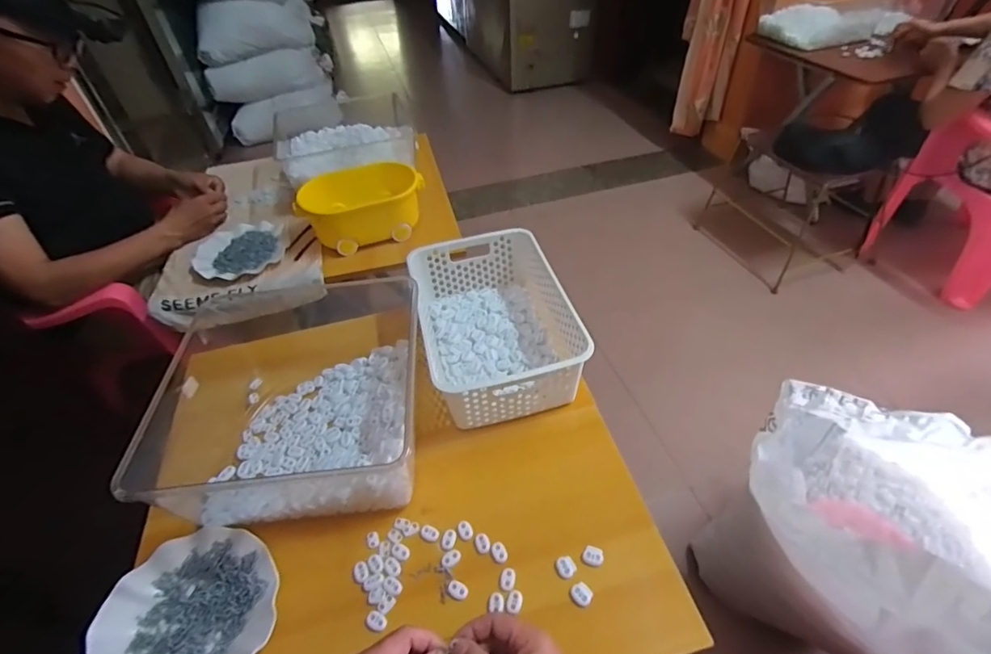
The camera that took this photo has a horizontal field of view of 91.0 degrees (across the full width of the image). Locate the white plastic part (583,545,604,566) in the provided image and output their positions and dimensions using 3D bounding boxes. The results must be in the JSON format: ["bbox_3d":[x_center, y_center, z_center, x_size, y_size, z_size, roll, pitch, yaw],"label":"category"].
[{"bbox_3d":[0.109,0.253,0.540,0.021,0.004,0.020,18,49,20],"label":"white plastic part"}]

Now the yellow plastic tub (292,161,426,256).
[{"bbox_3d":[-0.268,-0.248,0.998,0.253,0.105,0.131,-20,47,-15],"label":"yellow plastic tub"}]

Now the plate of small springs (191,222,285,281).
[{"bbox_3d":[-0.521,-0.154,0.992,0.166,0.026,0.167,-2,45,2],"label":"plate of small springs"}]

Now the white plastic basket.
[{"bbox_3d":[0.004,-0.004,0.733,0.213,0.118,0.302,-12,46,-8],"label":"white plastic basket"}]

